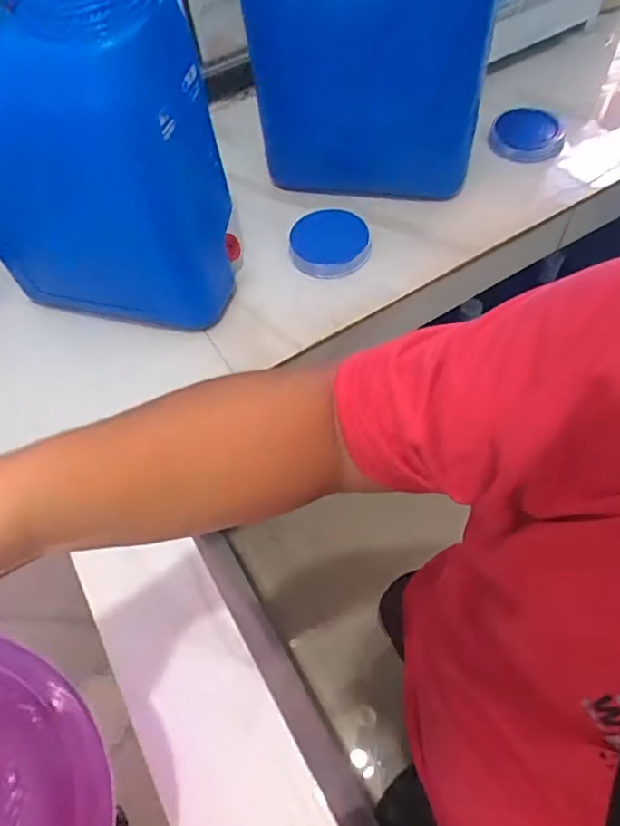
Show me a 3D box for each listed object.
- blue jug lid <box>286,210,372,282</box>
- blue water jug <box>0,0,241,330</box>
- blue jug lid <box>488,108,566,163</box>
[{"bbox_3d":[0.027,-0.261,0.827,0.122,0.026,0.116,5,64,-10],"label":"blue jug lid"},{"bbox_3d":[-0.271,-0.296,0.644,0.310,0.382,0.148,11,60,11],"label":"blue water jug"},{"bbox_3d":[0.366,-0.475,0.927,0.116,0.038,0.122,5,59,8],"label":"blue jug lid"}]

